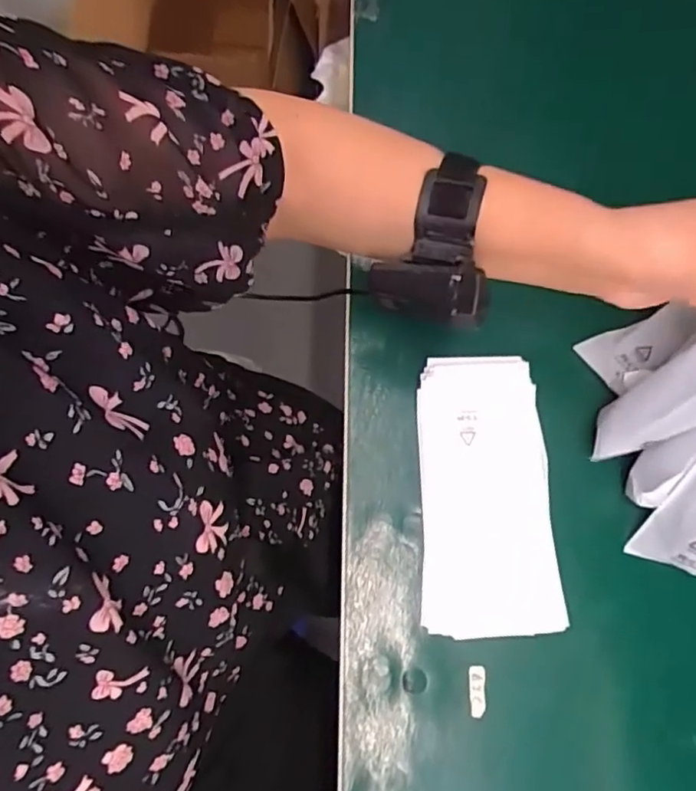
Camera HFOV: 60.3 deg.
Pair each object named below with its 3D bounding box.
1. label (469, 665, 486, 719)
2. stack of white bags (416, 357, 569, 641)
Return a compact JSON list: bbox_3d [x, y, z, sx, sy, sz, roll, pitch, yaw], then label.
[{"bbox_3d":[0.082,0.186,0.377,0.011,0.004,0.030,2,75,1],"label":"label"},{"bbox_3d":[0.092,0.065,0.404,0.086,0.018,0.183,0,75,0],"label":"stack of white bags"}]

